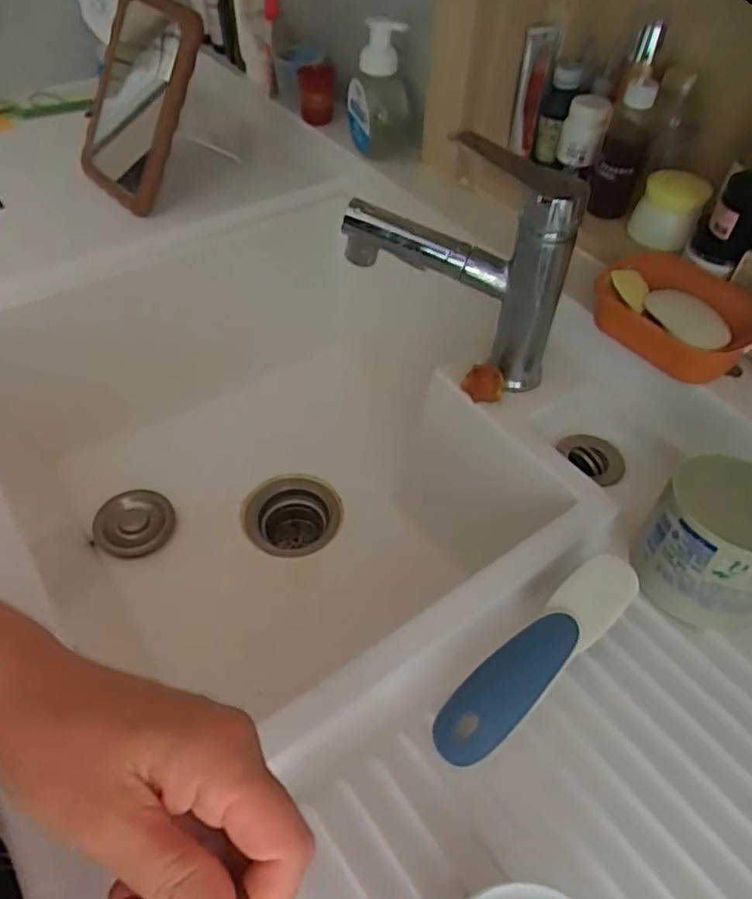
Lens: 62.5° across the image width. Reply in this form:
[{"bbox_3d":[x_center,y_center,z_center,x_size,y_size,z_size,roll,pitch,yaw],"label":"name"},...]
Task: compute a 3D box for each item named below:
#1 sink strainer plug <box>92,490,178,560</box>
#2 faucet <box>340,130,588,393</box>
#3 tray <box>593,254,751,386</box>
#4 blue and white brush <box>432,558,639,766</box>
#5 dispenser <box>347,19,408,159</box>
[{"bbox_3d":[-0.265,0.081,0.682,0.083,0.018,0.077,0,50,-1],"label":"sink strainer plug"},{"bbox_3d":[0.064,-0.151,0.511,0.179,0.181,0.049,21,53,16],"label":"faucet"},{"bbox_3d":[0.254,-0.111,0.522,0.131,0.046,0.103,36,58,26],"label":"tray"},{"bbox_3d":[0.101,0.131,0.388,0.162,0.046,0.037,-33,58,-25],"label":"blue and white brush"},{"bbox_3d":[0.001,-0.403,0.706,0.071,0.145,0.061,1,50,0],"label":"dispenser"}]

